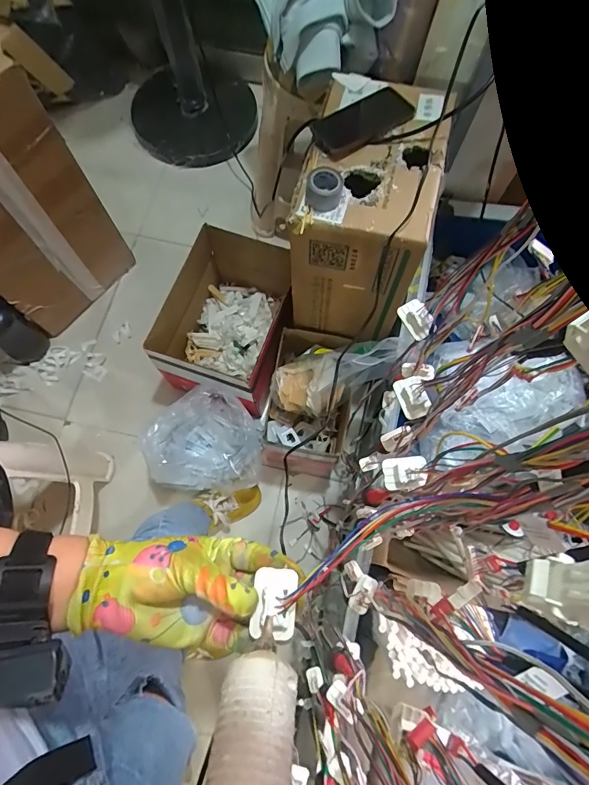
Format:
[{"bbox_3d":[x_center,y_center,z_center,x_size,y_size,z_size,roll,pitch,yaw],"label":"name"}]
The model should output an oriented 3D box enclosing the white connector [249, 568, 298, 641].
[{"bbox_3d":[-0.012,0.136,0.271,0.024,0.015,0.038,6,73,1],"label":"white connector"}]

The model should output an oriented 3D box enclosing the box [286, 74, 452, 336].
[{"bbox_3d":[0.131,-0.342,0.823,0.218,0.317,0.366,15,73,4],"label":"box"}]

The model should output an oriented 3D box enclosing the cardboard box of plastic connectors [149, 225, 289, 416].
[{"bbox_3d":[-0.158,-0.173,1.061,0.296,0.211,0.372,16,73,4],"label":"cardboard box of plastic connectors"}]

